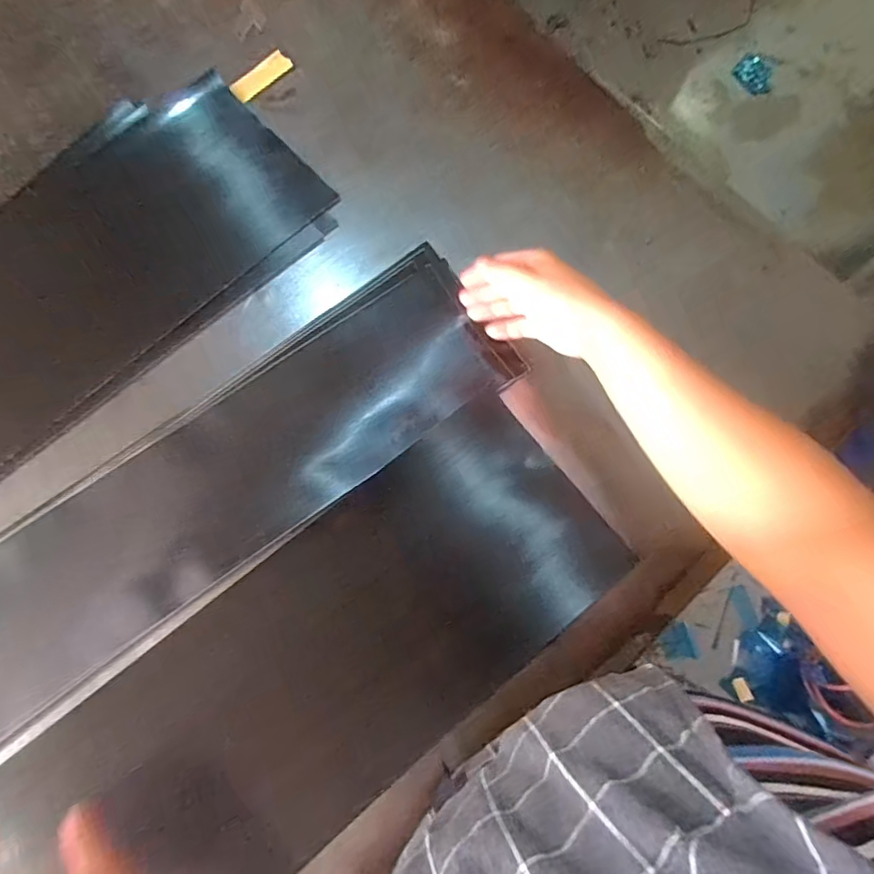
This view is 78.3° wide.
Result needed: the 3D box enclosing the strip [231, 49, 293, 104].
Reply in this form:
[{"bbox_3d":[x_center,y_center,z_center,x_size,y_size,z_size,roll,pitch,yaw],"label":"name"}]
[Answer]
[{"bbox_3d":[-0.197,-0.405,0.601,0.073,0.004,0.029,-43,82,-9],"label":"strip"}]

